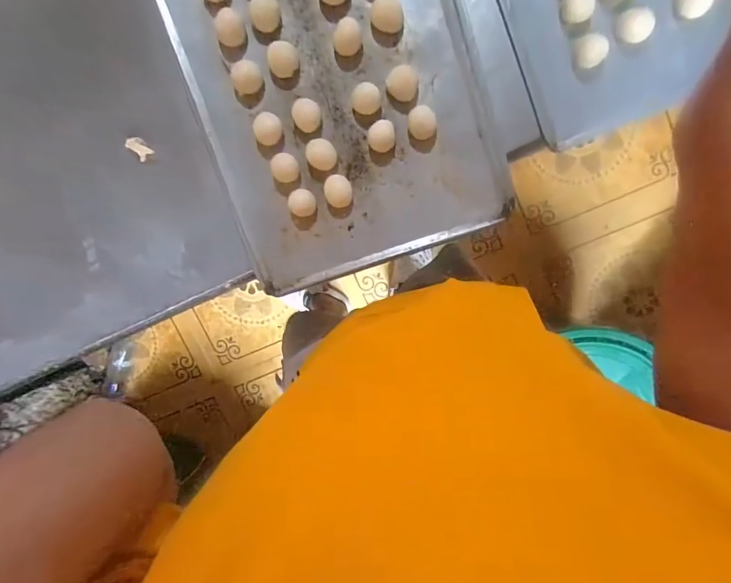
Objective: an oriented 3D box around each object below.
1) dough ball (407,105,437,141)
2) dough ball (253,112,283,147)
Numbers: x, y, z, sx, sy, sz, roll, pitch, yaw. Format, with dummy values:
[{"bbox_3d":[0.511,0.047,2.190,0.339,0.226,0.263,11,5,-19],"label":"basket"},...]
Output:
[{"bbox_3d":[0.068,-0.201,0.483,0.032,0.027,0.039,-5,99,6],"label":"dough ball"},{"bbox_3d":[-0.120,-0.200,0.496,0.031,0.022,0.036,33,101,-2],"label":"dough ball"}]

